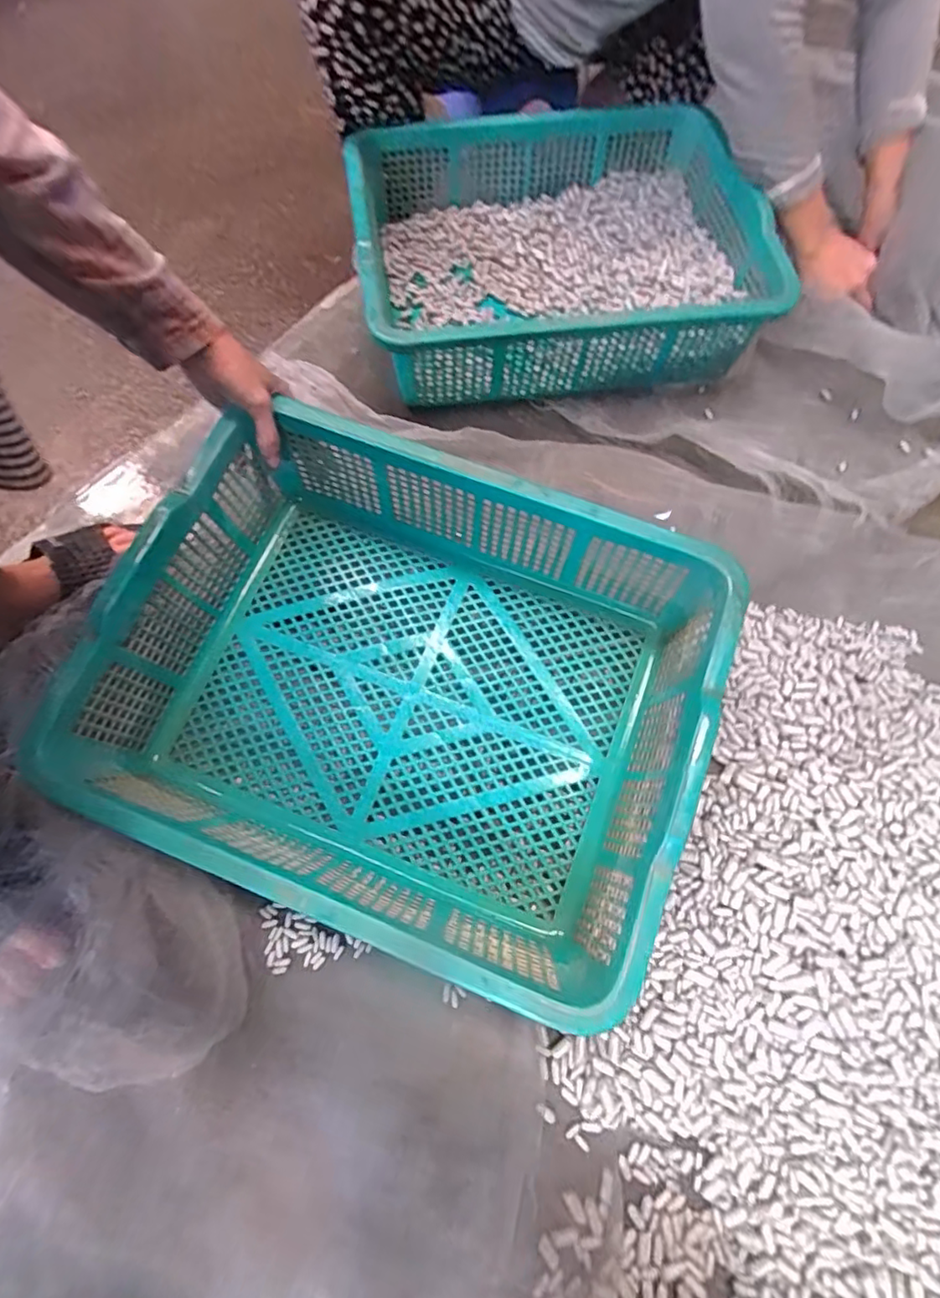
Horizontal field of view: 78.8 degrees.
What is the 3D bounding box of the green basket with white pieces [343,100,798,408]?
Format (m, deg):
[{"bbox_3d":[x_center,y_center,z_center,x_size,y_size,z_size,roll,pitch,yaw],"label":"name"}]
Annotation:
[{"bbox_3d":[0.108,-0.493,0.721,0.474,0.122,0.374,-8,69,-4],"label":"green basket with white pieces"}]

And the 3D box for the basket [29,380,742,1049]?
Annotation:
[{"bbox_3d":[-0.056,0.033,0.501,0.466,0.143,0.367,20,70,6],"label":"basket"}]

